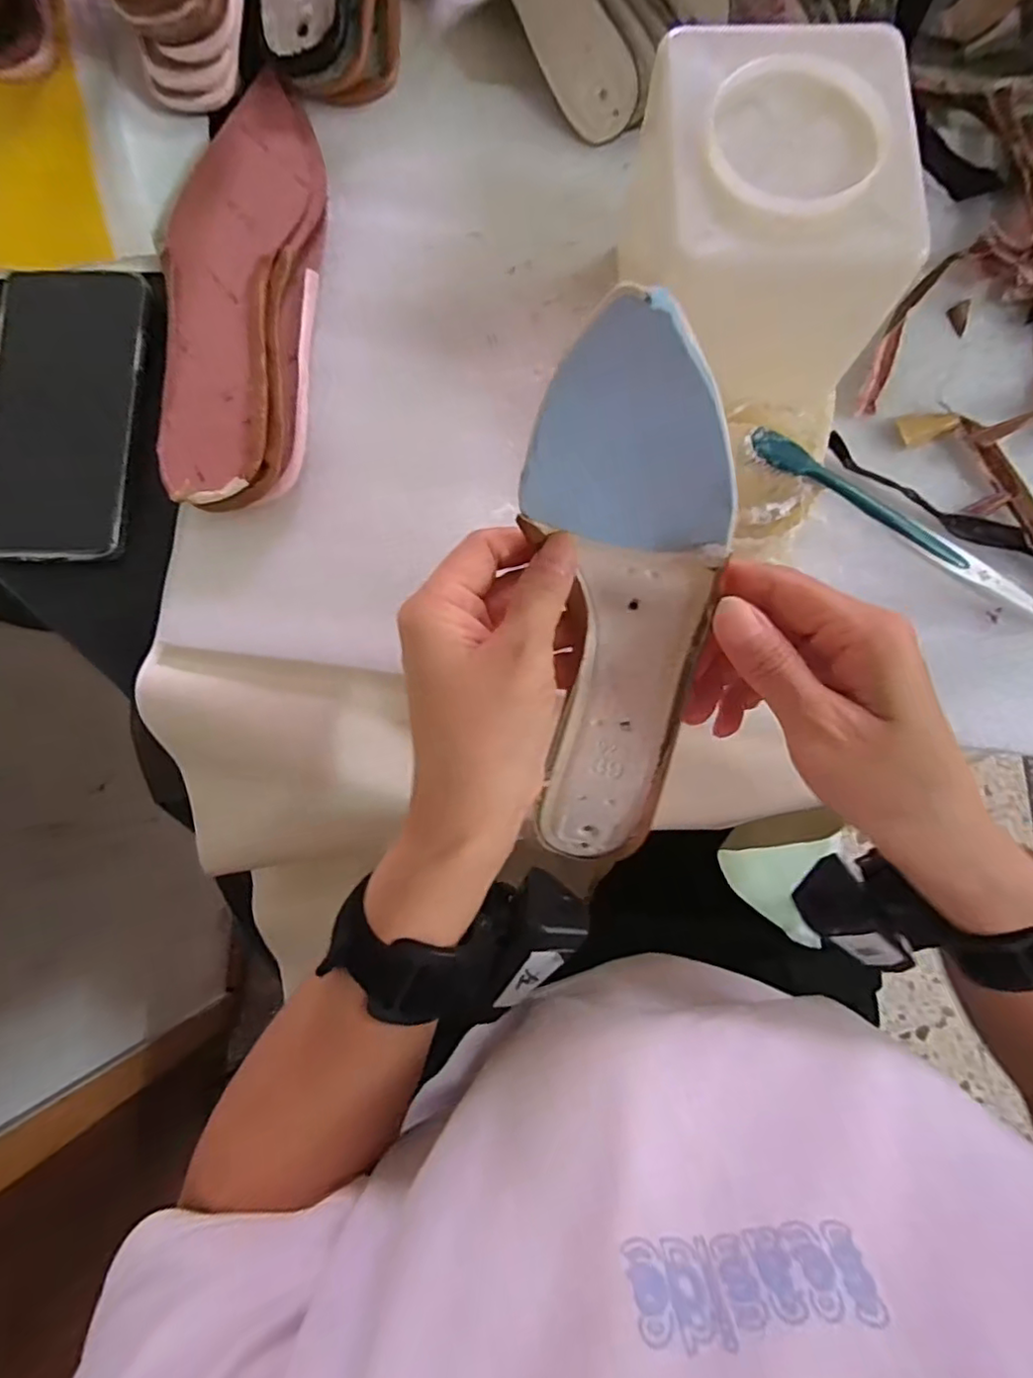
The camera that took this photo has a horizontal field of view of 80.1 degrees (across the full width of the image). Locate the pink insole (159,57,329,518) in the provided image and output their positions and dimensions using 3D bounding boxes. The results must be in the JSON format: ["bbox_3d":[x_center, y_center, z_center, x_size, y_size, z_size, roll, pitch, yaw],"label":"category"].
[{"bbox_3d":[-0.149,-0.223,0.334,0.086,0.016,0.264,-5,80,-1],"label":"pink insole"}]

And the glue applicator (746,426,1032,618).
[{"bbox_3d":[0.185,-0.074,0.290,0.182,0.008,0.014,25,80,-12],"label":"glue applicator"}]

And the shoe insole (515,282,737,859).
[{"bbox_3d":[0.042,-0.016,0.234,0.066,0.210,0.052,-5,38,-1],"label":"shoe insole"}]

